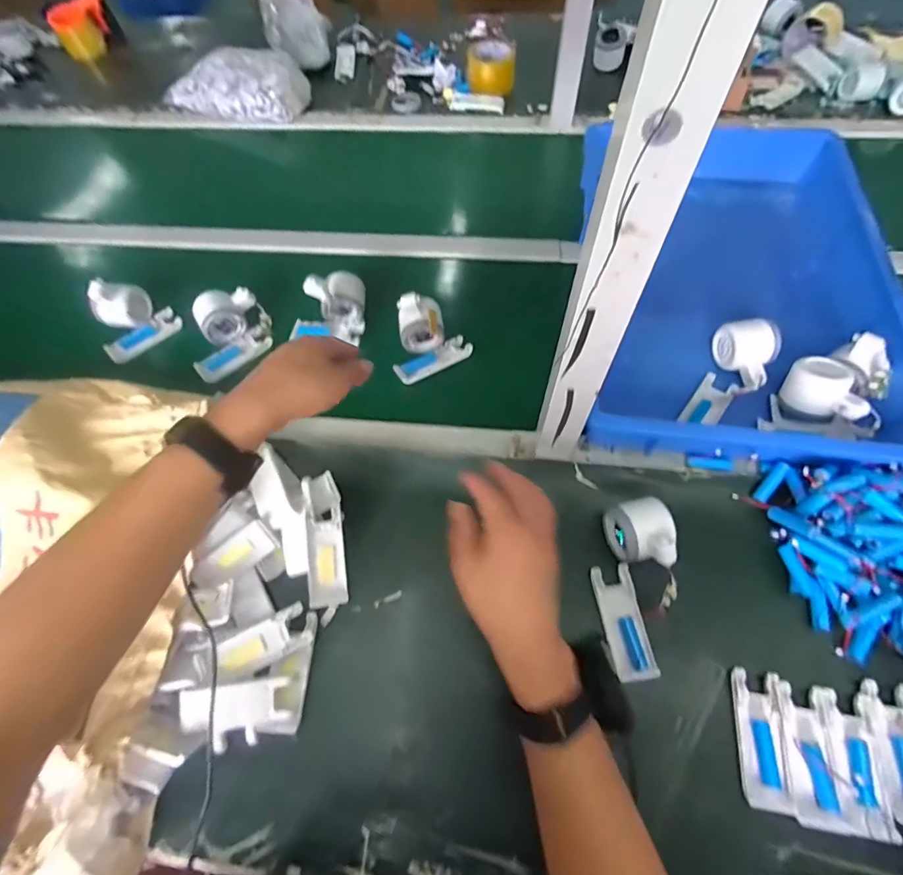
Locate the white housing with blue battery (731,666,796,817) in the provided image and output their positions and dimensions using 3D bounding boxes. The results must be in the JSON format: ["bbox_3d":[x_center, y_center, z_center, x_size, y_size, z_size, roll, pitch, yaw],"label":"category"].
[{"bbox_3d":[0.280,0.269,0.416,0.043,0.014,0.105,7,62,7],"label":"white housing with blue battery"}]

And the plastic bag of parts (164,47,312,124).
[{"bbox_3d":[-0.424,-0.715,0.936,0.293,0.073,0.164,22,65,14],"label":"plastic bag of parts"}]

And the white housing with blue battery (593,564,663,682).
[{"bbox_3d":[0.170,0.183,0.465,0.044,0.012,0.106,-10,62,-2],"label":"white housing with blue battery"}]

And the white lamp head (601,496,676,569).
[{"bbox_3d":[0.195,0.100,0.474,0.056,0.066,0.070,-11,62,-3],"label":"white lamp head"}]

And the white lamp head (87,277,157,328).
[{"bbox_3d":[-0.481,-0.194,0.677,0.071,0.071,0.038,-38,66,-16],"label":"white lamp head"}]

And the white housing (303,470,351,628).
[{"bbox_3d":[-0.138,0.117,0.511,0.040,0.022,0.154,-5,77,-13],"label":"white housing"}]

